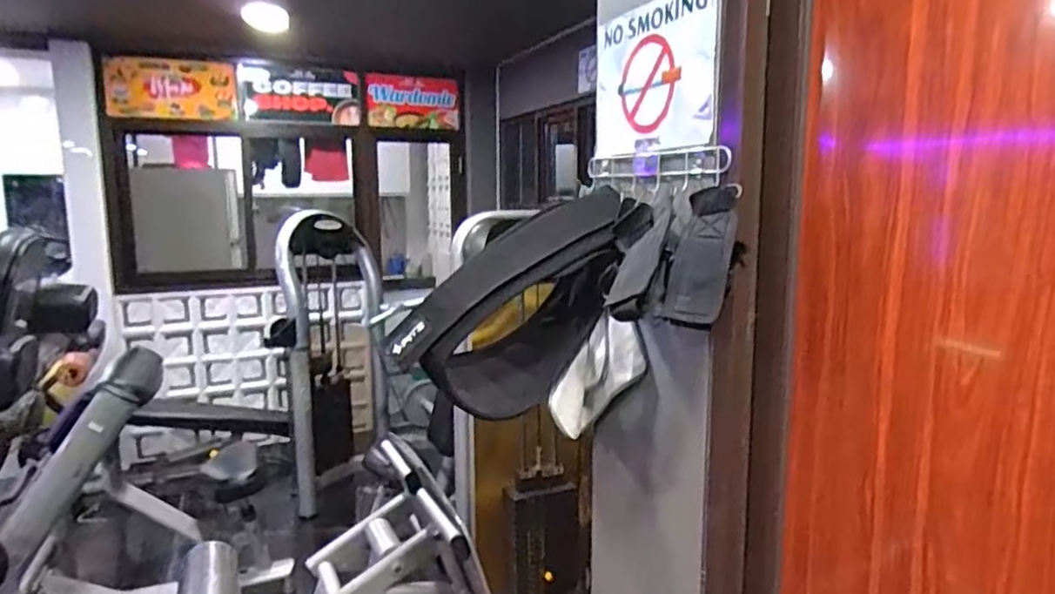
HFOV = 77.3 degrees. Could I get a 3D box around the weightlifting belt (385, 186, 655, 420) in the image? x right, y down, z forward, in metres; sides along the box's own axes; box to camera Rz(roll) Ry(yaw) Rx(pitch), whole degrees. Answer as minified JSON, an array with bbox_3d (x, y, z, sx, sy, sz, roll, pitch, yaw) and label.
[{"bbox_3d":[-0.016,0.021,1.017,0.338,0.292,0.223,-2,9,-7],"label":"weightlifting belt"}]

